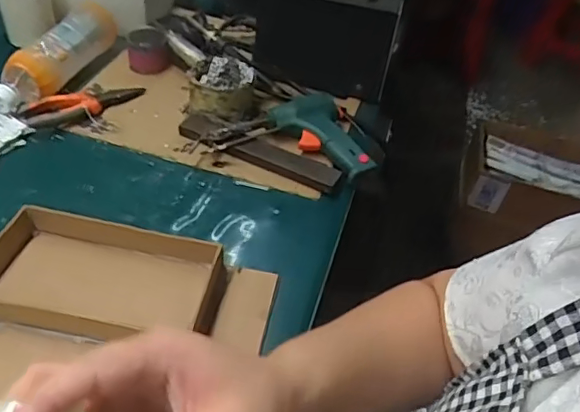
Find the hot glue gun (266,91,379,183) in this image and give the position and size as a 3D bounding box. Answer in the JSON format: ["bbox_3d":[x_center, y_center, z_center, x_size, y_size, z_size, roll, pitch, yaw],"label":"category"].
[{"bbox_3d":[0.059,-0.096,0.684,0.114,0.030,0.146,-31,54,-34],"label":"hot glue gun"}]

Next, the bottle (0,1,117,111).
[{"bbox_3d":[-0.305,-0.196,0.721,0.071,0.063,0.211,16,43,10],"label":"bottle"}]

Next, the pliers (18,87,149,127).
[{"bbox_3d":[-0.258,-0.129,0.697,0.149,0.016,0.039,-20,49,-27],"label":"pliers"}]

